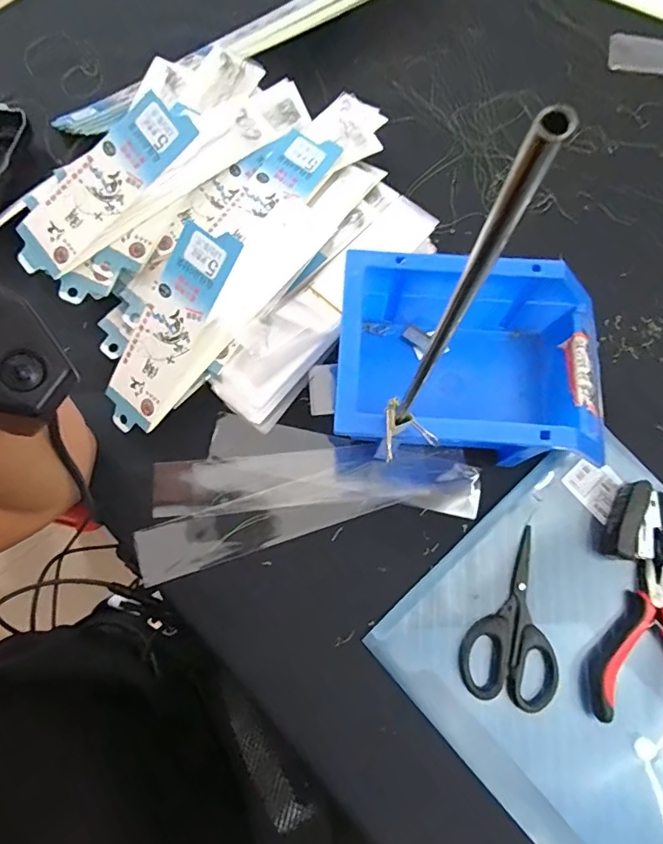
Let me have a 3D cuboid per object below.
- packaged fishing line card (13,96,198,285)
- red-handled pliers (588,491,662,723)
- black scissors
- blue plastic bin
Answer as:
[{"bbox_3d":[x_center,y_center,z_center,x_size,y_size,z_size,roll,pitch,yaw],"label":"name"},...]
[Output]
[{"bbox_3d":[-0.169,-0.169,0.355,0.156,0.008,0.050,-38,92,12],"label":"packaged fishing line card"},{"bbox_3d":[0.217,0.125,0.330,0.067,0.022,0.145,14,74,3],"label":"red-handled pliers"},{"bbox_3d":[0.126,0.131,0.336,0.061,0.011,0.111,14,74,3],"label":"black scissors"},{"bbox_3d":[0.098,-0.039,0.349,0.187,0.082,0.125,3,74,0],"label":"blue plastic bin"}]

